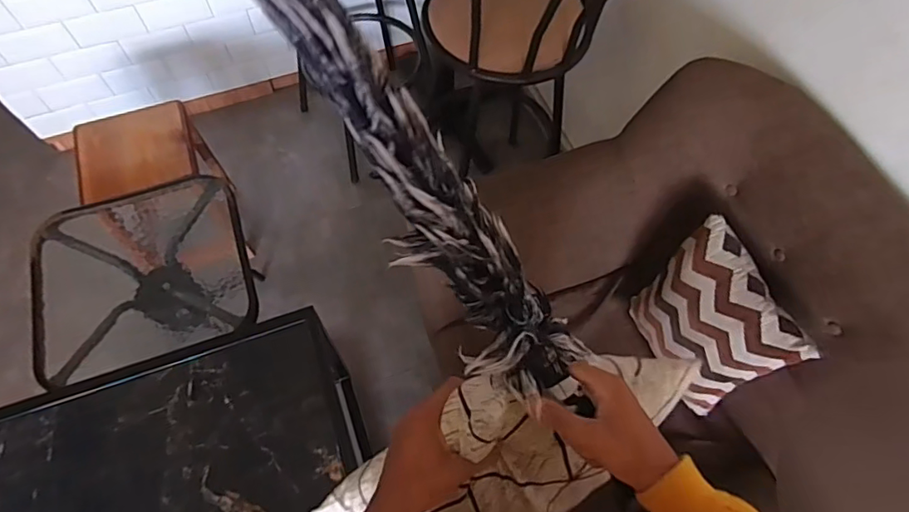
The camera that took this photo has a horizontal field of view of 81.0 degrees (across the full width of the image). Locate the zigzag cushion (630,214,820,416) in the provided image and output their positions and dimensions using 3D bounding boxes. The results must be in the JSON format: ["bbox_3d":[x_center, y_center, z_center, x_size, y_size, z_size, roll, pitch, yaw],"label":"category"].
[{"bbox_3d":[0.490,0.133,1.041,0.118,0.304,0.292,-21,66,-13],"label":"zigzag cushion"}]

